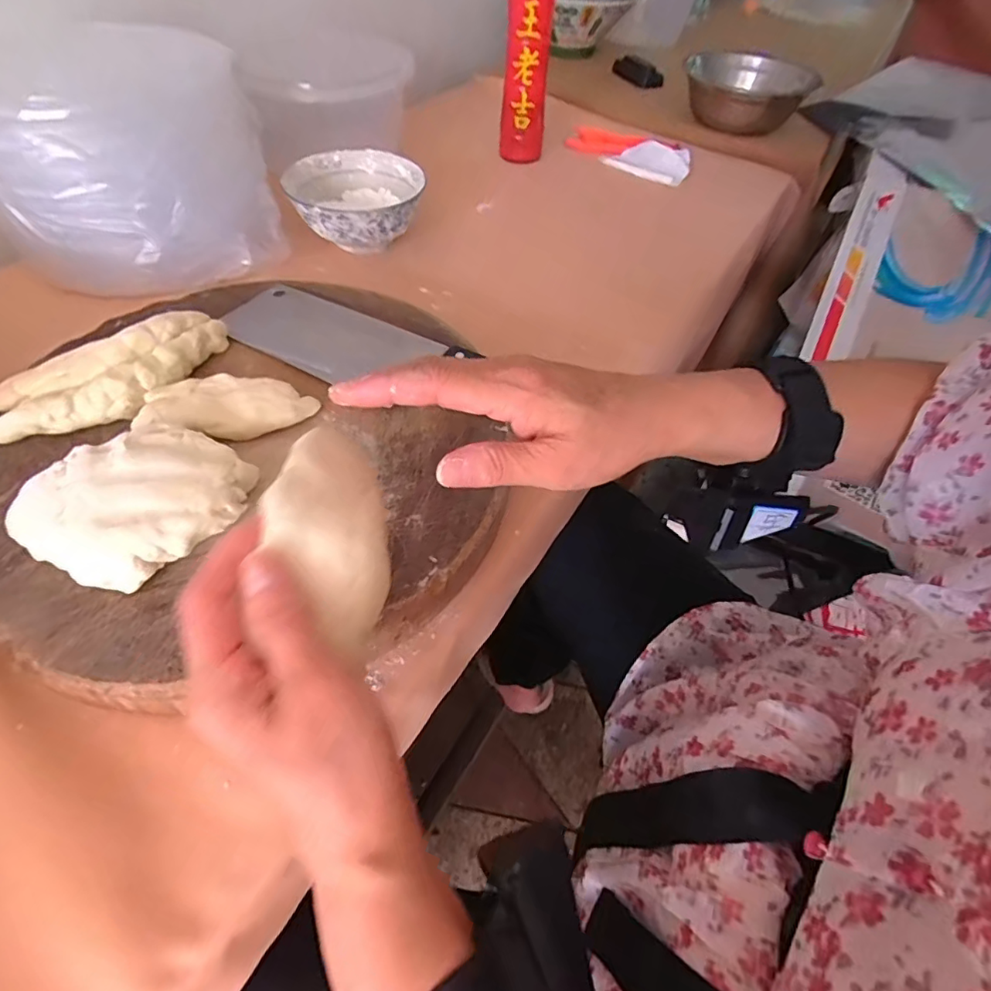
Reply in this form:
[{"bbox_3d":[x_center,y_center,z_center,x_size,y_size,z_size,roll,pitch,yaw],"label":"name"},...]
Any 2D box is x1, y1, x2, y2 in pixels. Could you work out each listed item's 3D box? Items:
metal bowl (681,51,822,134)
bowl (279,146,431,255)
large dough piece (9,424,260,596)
[{"bbox_3d":[0.391,-0.626,0.837,0.186,0.085,0.224,20,54,11],"label":"metal bowl"},{"bbox_3d":[-0.149,-0.318,0.586,0.134,0.065,0.146,2,52,-3],"label":"bowl"},{"bbox_3d":[-0.201,0.004,0.304,0.092,0.034,0.100,25,55,14],"label":"large dough piece"}]

